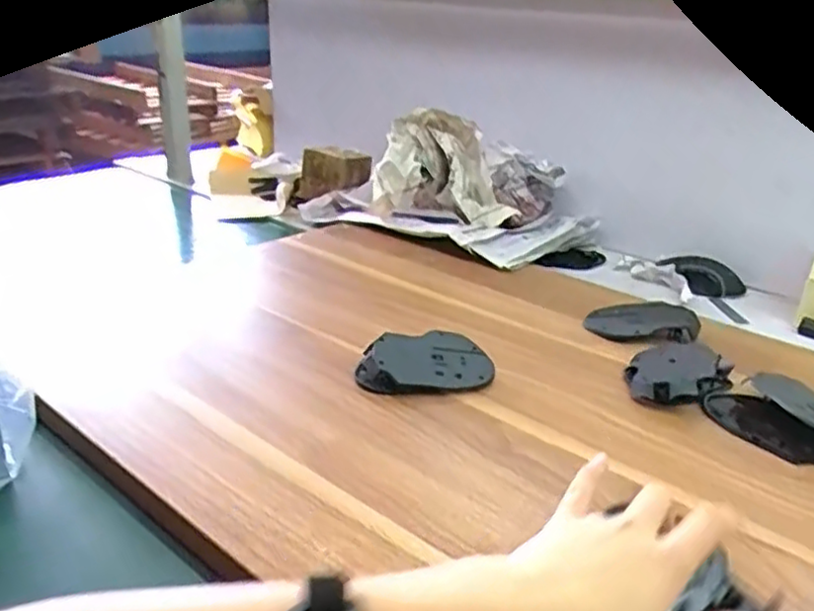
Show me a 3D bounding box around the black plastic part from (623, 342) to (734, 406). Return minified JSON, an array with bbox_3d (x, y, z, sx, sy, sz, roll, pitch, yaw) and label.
[{"bbox_3d":[0.250,0.057,0.654,0.128,0.024,0.075,-18,32,-37],"label":"black plastic part"}]

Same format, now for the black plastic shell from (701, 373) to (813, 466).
[{"bbox_3d":[0.316,0.089,0.584,0.092,0.025,0.123,-17,31,-36],"label":"black plastic shell"}]

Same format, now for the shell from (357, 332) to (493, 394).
[{"bbox_3d":[0.019,0.052,0.634,0.117,0.032,0.075,-11,28,-27],"label":"shell"}]

